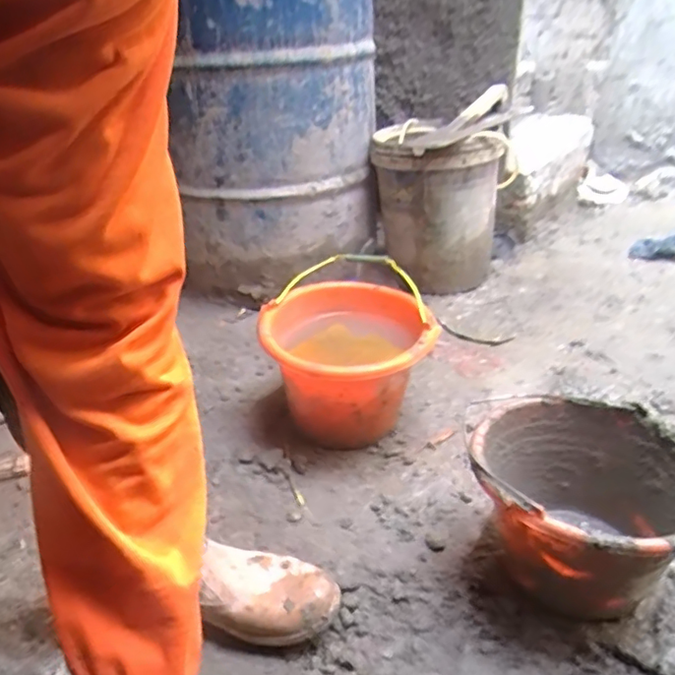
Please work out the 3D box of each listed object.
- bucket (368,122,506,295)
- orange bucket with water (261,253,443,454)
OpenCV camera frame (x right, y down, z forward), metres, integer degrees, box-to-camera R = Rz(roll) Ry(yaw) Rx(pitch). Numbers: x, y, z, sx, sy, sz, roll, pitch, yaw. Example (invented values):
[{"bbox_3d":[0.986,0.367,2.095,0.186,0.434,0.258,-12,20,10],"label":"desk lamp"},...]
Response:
[{"bbox_3d":[0.246,-0.347,1.453,0.298,0.360,0.344,2,31,8],"label":"bucket"},{"bbox_3d":[0.014,0.033,0.978,0.264,0.232,0.309,-7,31,-8],"label":"orange bucket with water"}]

